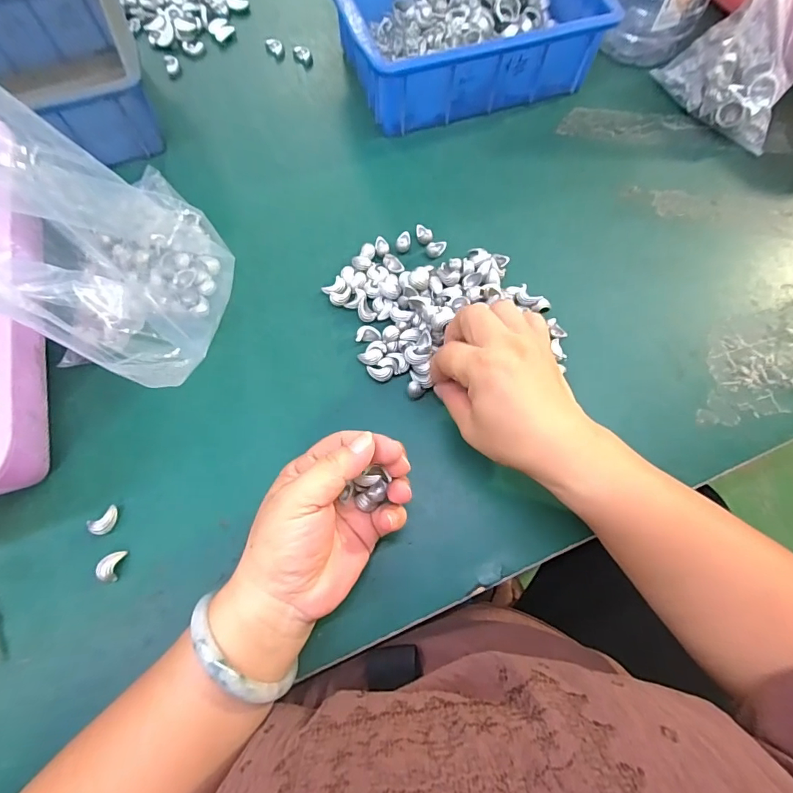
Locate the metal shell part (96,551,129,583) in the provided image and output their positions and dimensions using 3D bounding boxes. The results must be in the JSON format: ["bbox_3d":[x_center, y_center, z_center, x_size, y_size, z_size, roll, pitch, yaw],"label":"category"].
[{"bbox_3d":[-0.186,0.110,0.283,0.010,0.013,0.020,13,71,3],"label":"metal shell part"}]

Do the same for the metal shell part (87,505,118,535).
[{"bbox_3d":[-0.198,0.085,0.295,0.019,0.011,0.013,-41,77,-14],"label":"metal shell part"}]

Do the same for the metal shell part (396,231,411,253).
[{"bbox_3d":[0.006,-0.137,0.381,0.012,0.006,0.020,6,71,0],"label":"metal shell part"}]

